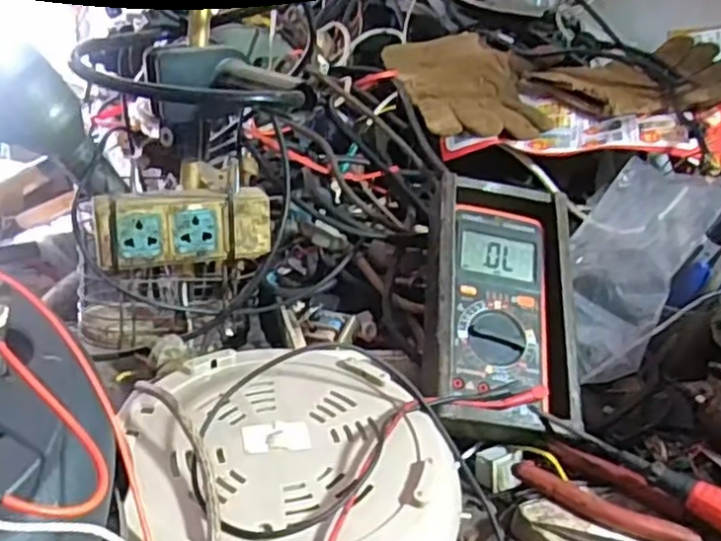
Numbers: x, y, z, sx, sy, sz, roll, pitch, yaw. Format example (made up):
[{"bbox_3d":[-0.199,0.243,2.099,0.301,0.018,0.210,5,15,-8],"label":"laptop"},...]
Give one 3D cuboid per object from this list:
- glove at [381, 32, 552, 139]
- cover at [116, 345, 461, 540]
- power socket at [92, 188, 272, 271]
[{"bbox_3d":[0.120,-0.212,0.835,0.141,0.020,0.236,-9,41,-10],"label":"glove"},{"bbox_3d":[-0.040,0.124,0.442,0.200,0.051,0.220,-2,24,-20],"label":"cover"},{"bbox_3d":[-0.136,-0.033,0.569,0.131,0.055,0.025,-6,25,-28],"label":"power socket"}]

